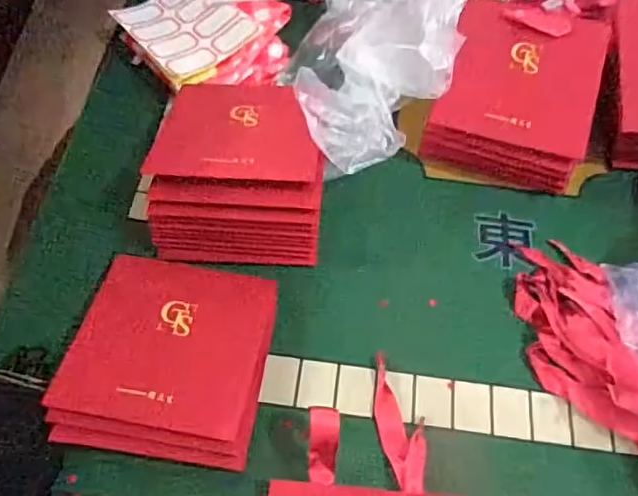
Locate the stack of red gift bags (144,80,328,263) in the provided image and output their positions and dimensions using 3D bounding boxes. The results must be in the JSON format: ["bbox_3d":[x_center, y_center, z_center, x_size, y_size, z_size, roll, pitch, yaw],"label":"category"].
[{"bbox_3d":[-0.069,-0.075,0.511,0.143,0.075,0.171,2,60,-2],"label":"stack of red gift bags"}]

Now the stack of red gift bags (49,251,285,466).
[{"bbox_3d":[-0.114,0.082,0.446,0.142,0.037,0.153,9,60,2],"label":"stack of red gift bags"}]

